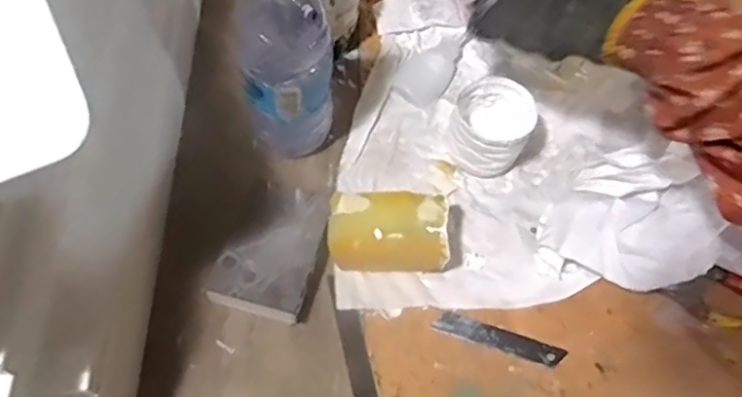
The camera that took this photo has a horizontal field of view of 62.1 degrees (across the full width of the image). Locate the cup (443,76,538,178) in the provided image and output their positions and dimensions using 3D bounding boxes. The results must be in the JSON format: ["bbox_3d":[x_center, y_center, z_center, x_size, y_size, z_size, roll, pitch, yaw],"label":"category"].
[{"bbox_3d":[0.096,-0.058,0.510,0.064,0.062,0.072,22,65,8],"label":"cup"}]

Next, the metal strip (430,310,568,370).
[{"bbox_3d":[0.097,0.106,0.466,0.097,0.004,0.018,19,58,3],"label":"metal strip"}]

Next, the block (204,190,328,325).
[{"bbox_3d":[-0.073,0.040,0.471,0.069,0.027,0.096,16,64,5],"label":"block"}]

